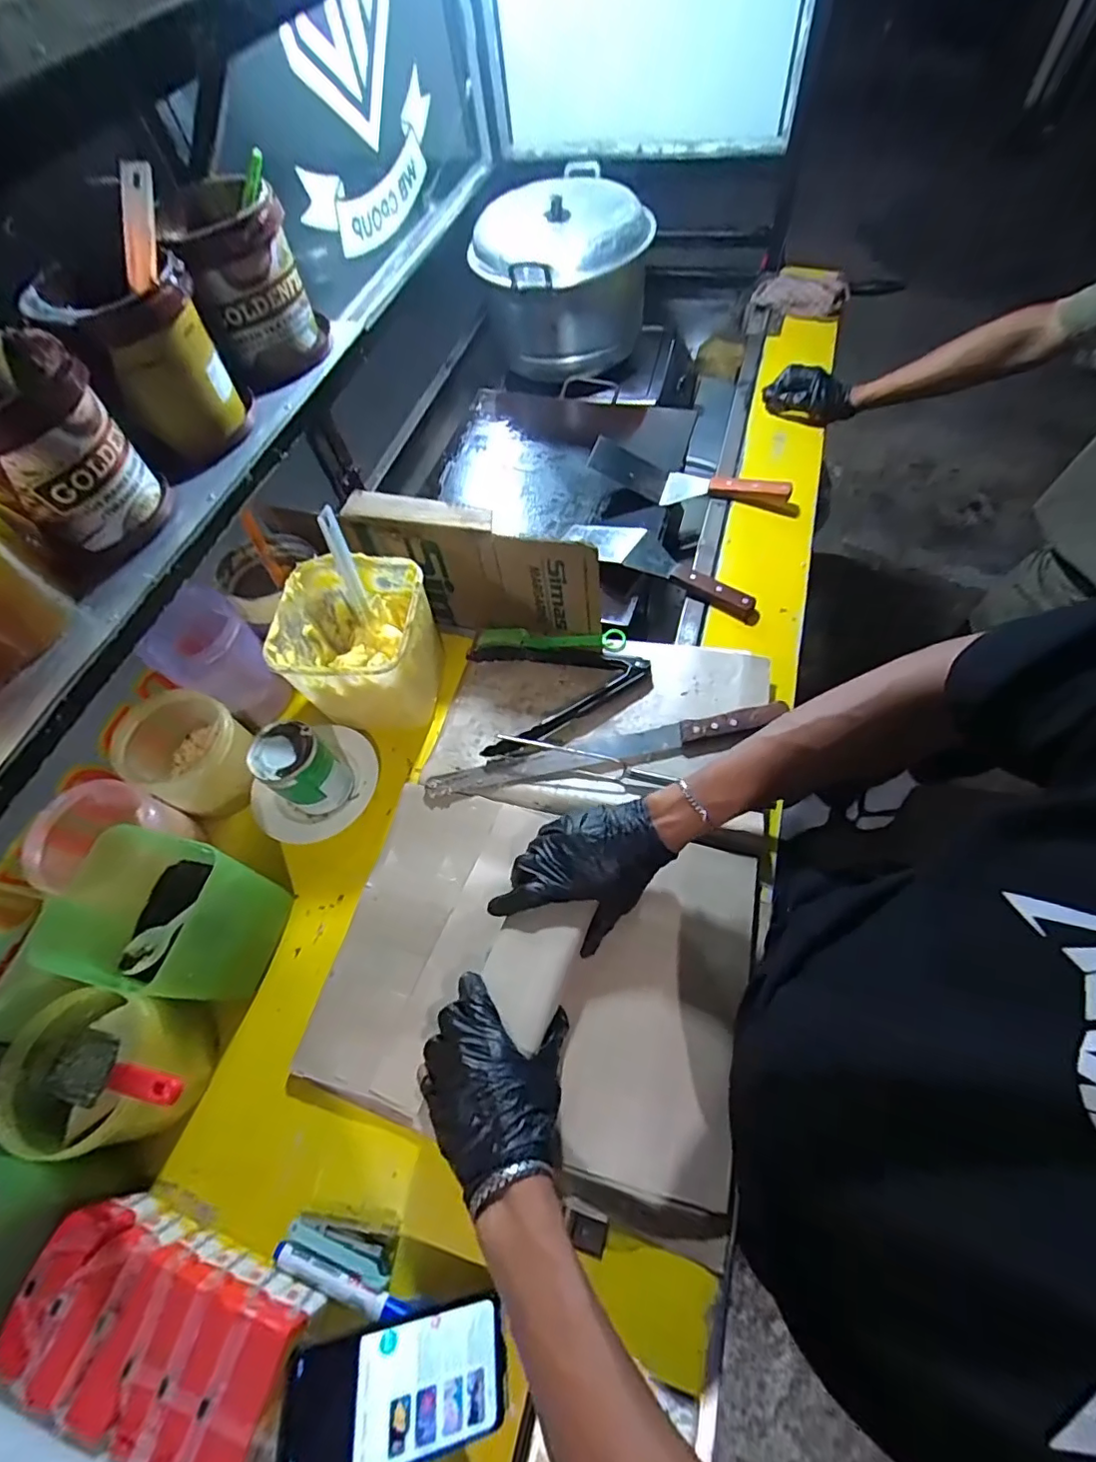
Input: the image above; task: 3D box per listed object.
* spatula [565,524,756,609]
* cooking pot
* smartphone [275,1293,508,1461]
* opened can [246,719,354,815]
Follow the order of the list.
[{"bbox_3d":[0.147,-0.237,0.794,0.294,0.033,0.069,31,67,17],"label":"spatula"},{"bbox_3d":[0.034,-0.889,1.088,0.298,0.207,0.404,10,63,8],"label":"cooking pot"},{"bbox_3d":[-0.100,0.448,0.385,0.153,0.013,0.070,15,50,-26],"label":"smartphone"},{"bbox_3d":[-0.273,0.048,0.635,0.074,0.106,0.070,-1,62,2],"label":"opened can"}]

